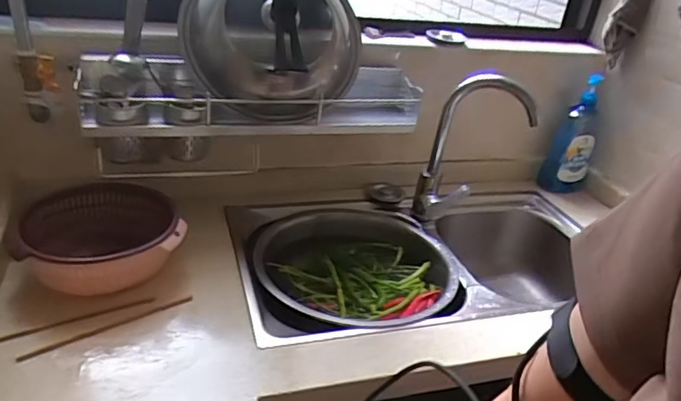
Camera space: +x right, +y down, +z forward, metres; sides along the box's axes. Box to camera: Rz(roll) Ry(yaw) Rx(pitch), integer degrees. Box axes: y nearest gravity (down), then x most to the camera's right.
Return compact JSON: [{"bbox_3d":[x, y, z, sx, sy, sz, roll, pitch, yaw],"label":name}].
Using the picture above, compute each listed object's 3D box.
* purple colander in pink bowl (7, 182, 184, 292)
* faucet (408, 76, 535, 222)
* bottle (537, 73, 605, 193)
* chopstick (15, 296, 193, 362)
[{"bbox_3d":[-0.383,0.064,0.859,0.236,0.101,0.233,-7,31,-23],"label":"purple colander in pink bowl"},{"bbox_3d":[0.262,-0.103,1.053,0.185,0.317,0.139,7,28,2],"label":"faucet"},{"bbox_3d":[0.536,-0.149,1.213,0.097,0.273,0.055,16,30,14],"label":"bottle"},{"bbox_3d":[-0.322,0.177,0.746,0.233,0.009,0.013,-14,34,-33],"label":"chopstick"}]

